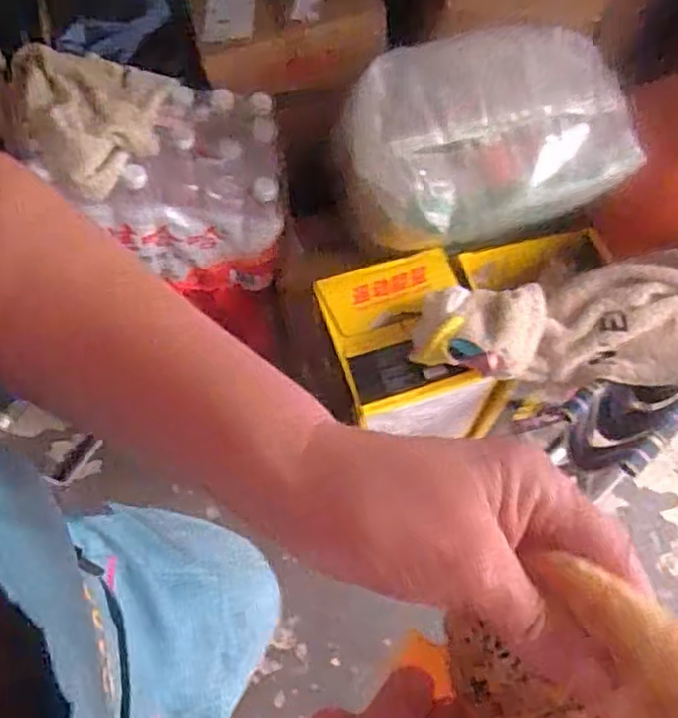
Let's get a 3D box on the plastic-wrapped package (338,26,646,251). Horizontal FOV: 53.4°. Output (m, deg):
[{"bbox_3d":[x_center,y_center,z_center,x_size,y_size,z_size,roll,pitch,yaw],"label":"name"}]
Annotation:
[{"bbox_3d":[0.189,-0.288,0.929,0.372,0.197,0.223,-15,62,-7],"label":"plastic-wrapped package"}]

